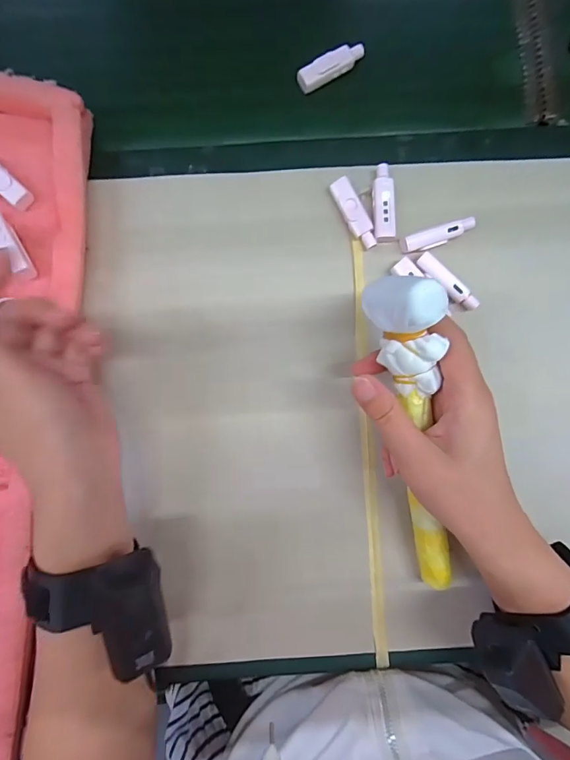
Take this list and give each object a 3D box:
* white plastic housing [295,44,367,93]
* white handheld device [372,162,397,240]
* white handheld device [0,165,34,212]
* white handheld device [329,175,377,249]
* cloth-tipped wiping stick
[{"bbox_3d":[0.036,-0.254,0.328,0.057,0.009,0.017,-33,88,-4],"label":"white plastic housing"},{"bbox_3d":[0.075,-0.136,0.314,0.016,0.013,0.058,-3,87,-2],"label":"white handheld device"},{"bbox_3d":[-0.212,-0.149,0.296,0.055,0.008,0.017,39,86,0],"label":"white handheld device"},{"bbox_3d":[0.053,-0.127,0.313,0.015,0.014,0.056,-29,88,-4],"label":"white handheld device"},{"bbox_3d":[0.084,0.042,0.258,0.037,0.026,0.214,-13,110,-3],"label":"cloth-tipped wiping stick"}]

